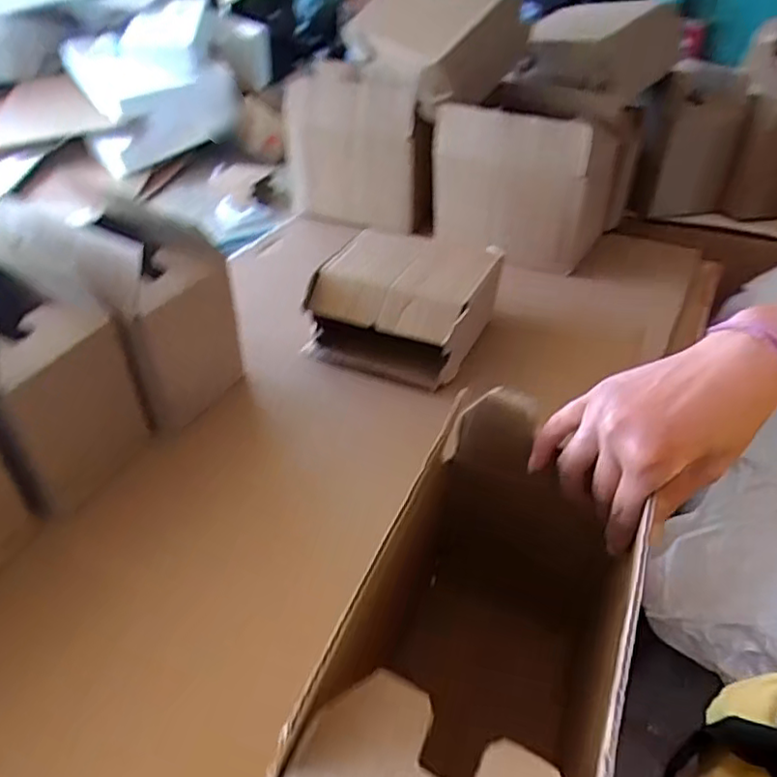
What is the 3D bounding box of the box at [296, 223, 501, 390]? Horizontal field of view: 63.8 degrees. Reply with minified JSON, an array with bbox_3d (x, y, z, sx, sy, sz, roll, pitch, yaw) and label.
[{"bbox_3d":[0.019,-0.113,0.799,0.199,0.104,0.190,16,41,18],"label":"box"}]

